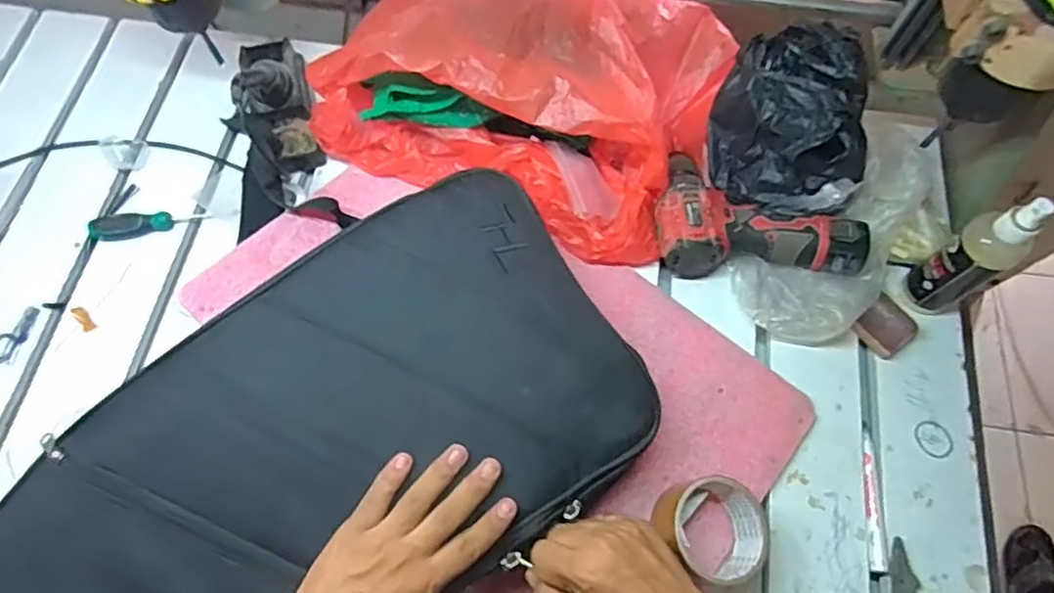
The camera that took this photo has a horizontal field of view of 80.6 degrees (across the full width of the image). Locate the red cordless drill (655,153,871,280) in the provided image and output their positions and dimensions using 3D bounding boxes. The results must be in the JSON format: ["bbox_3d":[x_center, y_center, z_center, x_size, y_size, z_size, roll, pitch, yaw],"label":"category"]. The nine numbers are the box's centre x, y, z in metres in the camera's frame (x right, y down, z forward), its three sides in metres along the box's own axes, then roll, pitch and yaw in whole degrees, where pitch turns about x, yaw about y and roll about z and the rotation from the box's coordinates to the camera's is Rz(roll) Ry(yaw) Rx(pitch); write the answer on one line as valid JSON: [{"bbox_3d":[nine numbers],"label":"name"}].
[{"bbox_3d":[0.233,-0.080,0.645,0.203,0.066,0.129,4,68,2],"label":"red cordless drill"}]

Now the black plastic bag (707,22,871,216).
[{"bbox_3d":[0.262,-0.172,0.619,0.158,0.116,0.128,32,72,12],"label":"black plastic bag"}]

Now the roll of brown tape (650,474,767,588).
[{"bbox_3d":[0.162,0.197,0.534,0.082,0.059,0.089,0,68,0],"label":"roll of brown tape"}]

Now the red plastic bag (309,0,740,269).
[{"bbox_3d":[0.003,-0.232,0.654,0.391,0.162,0.273,19,69,7],"label":"red plastic bag"}]

